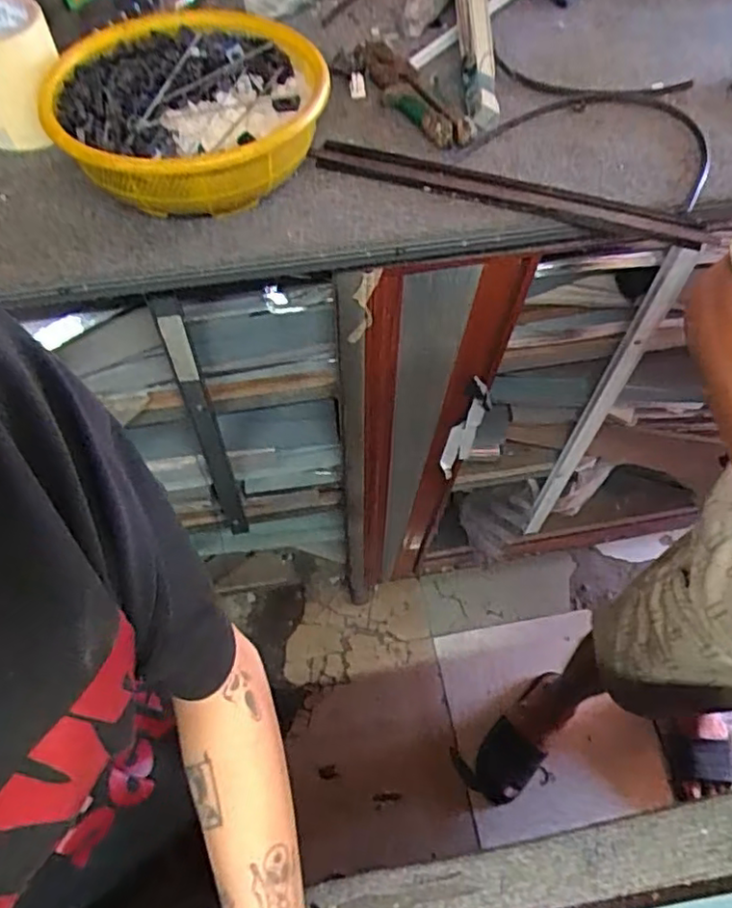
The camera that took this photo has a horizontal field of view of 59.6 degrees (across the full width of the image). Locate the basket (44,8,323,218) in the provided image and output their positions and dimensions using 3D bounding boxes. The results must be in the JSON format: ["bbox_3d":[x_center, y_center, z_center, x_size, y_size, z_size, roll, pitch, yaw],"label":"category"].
[{"bbox_3d":[-0.151,-0.298,0.555,0.234,0.065,0.242,0,57,0],"label":"basket"}]

